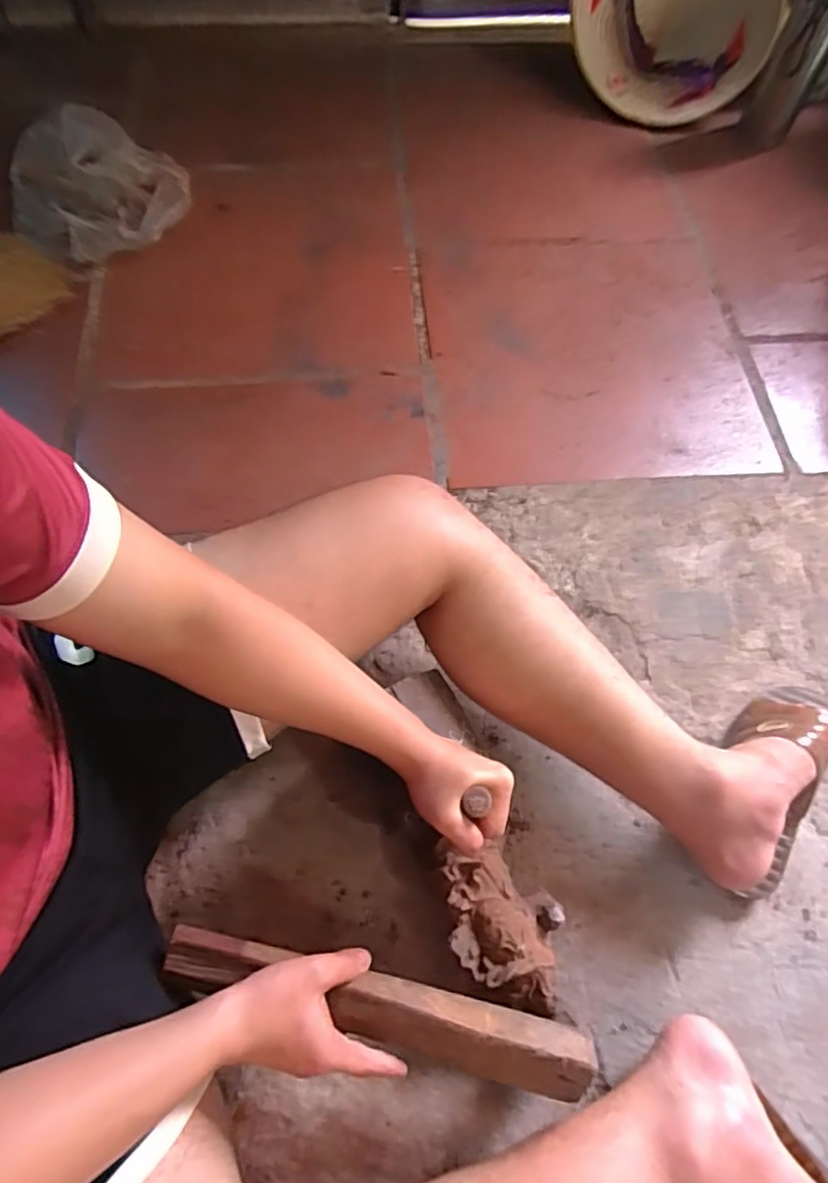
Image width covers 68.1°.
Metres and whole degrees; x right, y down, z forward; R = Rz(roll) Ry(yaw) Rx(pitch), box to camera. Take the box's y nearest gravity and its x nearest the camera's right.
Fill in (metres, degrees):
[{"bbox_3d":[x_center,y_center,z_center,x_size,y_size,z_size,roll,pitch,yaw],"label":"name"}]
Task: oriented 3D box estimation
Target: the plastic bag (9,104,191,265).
[{"bbox_3d":[-0.487,-0.625,0.936,0.260,0.145,0.143,-31,71,-15],"label":"plastic bag"}]

